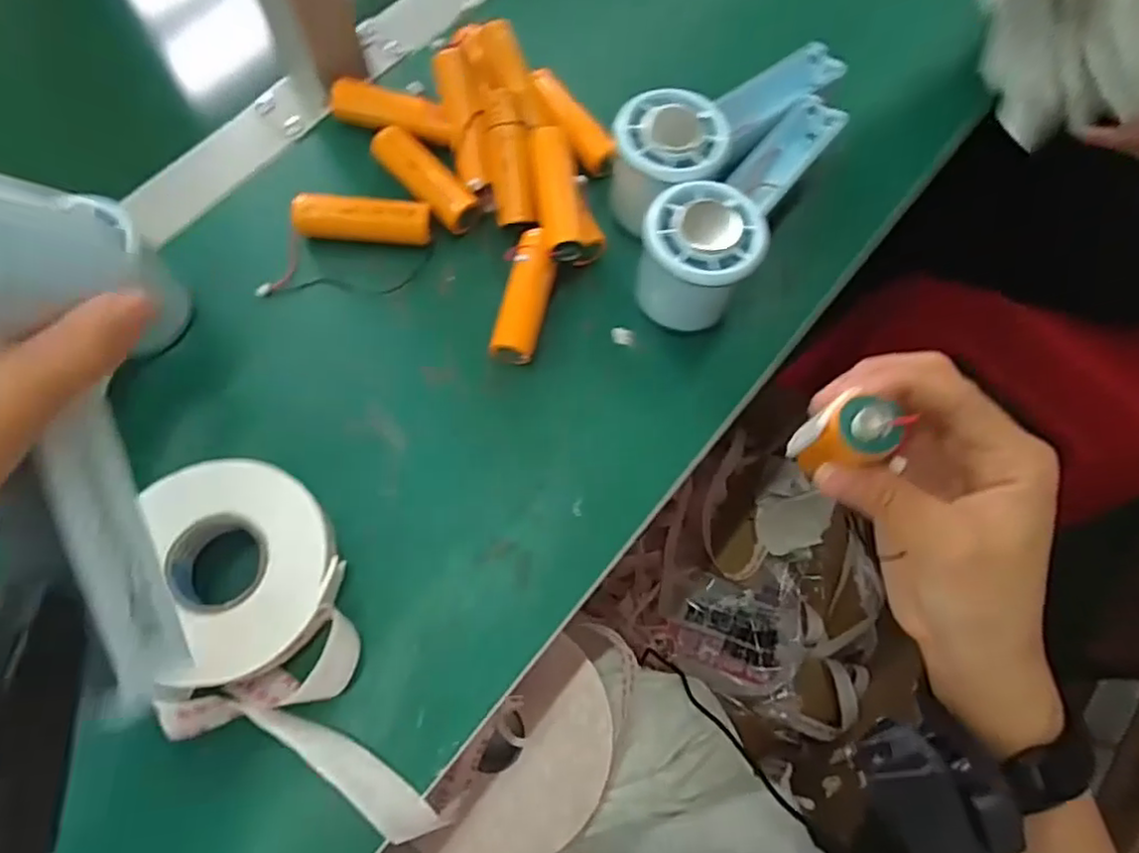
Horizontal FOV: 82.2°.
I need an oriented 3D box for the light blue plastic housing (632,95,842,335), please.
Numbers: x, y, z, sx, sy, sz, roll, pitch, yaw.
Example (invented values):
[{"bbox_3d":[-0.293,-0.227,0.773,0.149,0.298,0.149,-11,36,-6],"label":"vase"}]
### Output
[{"bbox_3d":[0.091,-0.119,0.354,0.057,0.059,0.162,35,73,9],"label":"light blue plastic housing"}]

